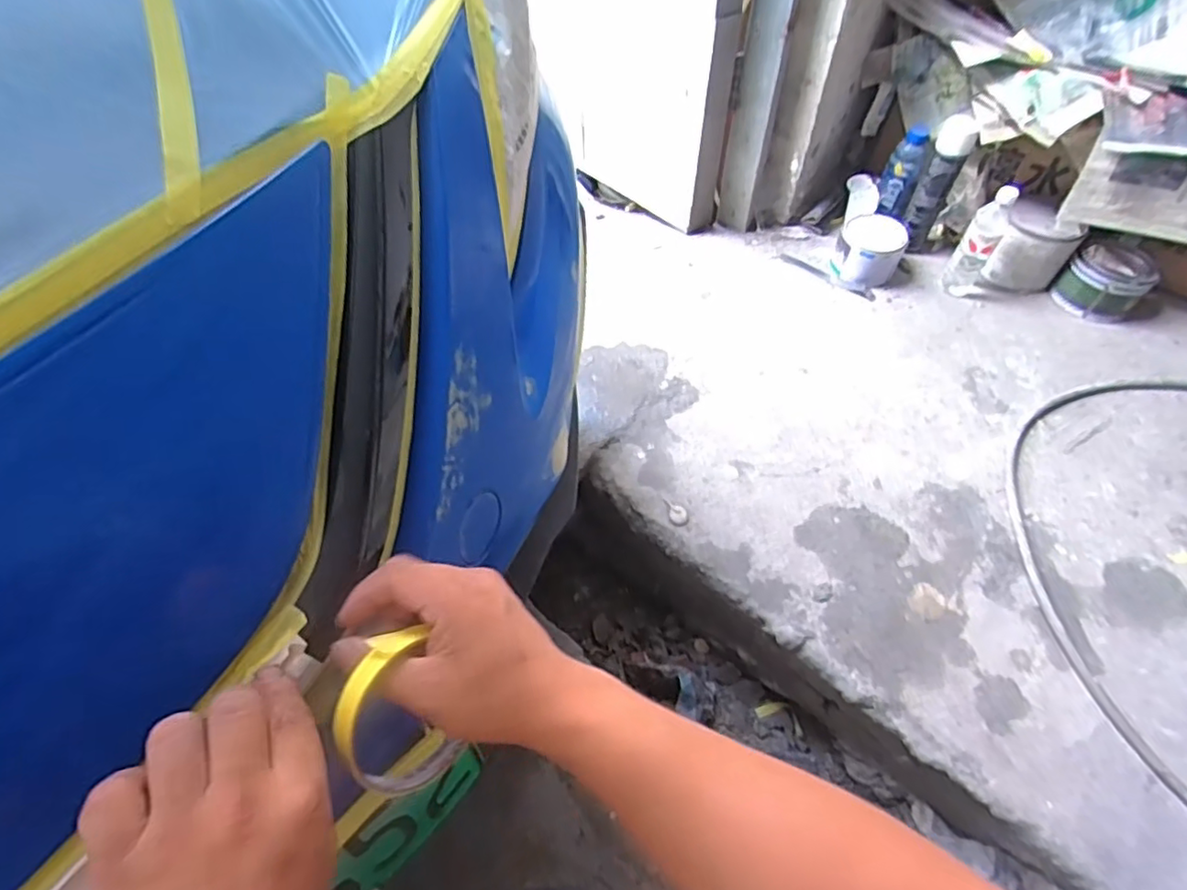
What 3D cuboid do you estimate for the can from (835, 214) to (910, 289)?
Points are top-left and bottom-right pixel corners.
[{"bbox_3d":[0.583,-0.407,1.328,0.127,0.112,0.105,23,56,15],"label":"can"}]

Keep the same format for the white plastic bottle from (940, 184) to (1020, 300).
[{"bbox_3d":[0.774,-0.404,1.250,0.075,0.225,0.069,31,58,21],"label":"white plastic bottle"}]

